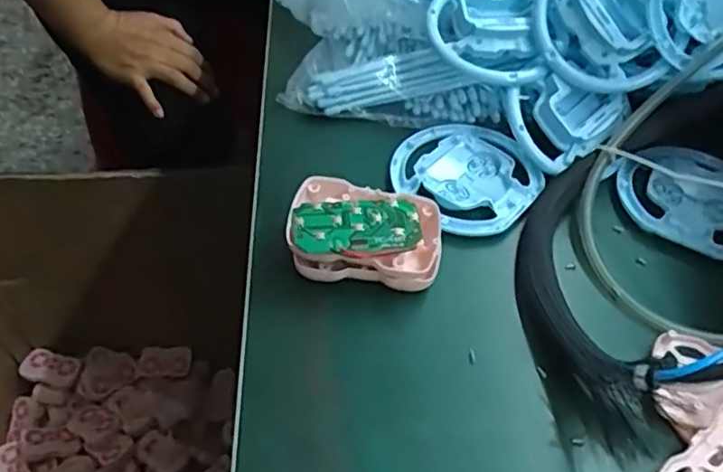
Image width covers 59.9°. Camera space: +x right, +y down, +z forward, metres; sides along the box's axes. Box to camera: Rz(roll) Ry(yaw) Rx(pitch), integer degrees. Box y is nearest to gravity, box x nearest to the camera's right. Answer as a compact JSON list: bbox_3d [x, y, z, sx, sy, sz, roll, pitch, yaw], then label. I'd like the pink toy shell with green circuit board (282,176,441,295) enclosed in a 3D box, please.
[{"bbox_3d":[0.003,0.001,0.387,0.091,0.039,0.057,6,52,4],"label":"pink toy shell with green circuit board"}]

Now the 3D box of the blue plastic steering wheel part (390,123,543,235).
[{"bbox_3d":[0.075,-0.045,0.443,0.099,0.011,0.100,1,52,-1],"label":"blue plastic steering wheel part"}]

